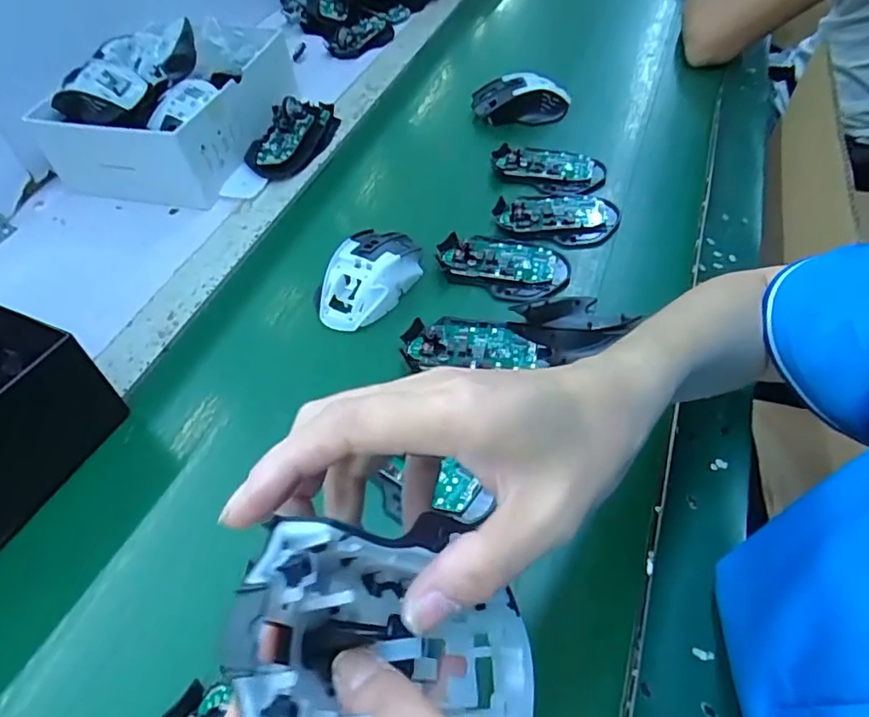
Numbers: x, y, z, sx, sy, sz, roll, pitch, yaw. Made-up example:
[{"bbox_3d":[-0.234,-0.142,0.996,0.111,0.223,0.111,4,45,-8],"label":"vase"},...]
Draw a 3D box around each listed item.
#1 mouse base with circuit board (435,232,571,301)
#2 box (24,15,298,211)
[{"bbox_3d":[0.060,-0.090,0.513,0.116,0.017,0.069,16,54,18],"label":"mouse base with circuit board"},{"bbox_3d":[-0.302,-0.302,0.669,0.204,0.115,0.251,10,52,14],"label":"box"}]

